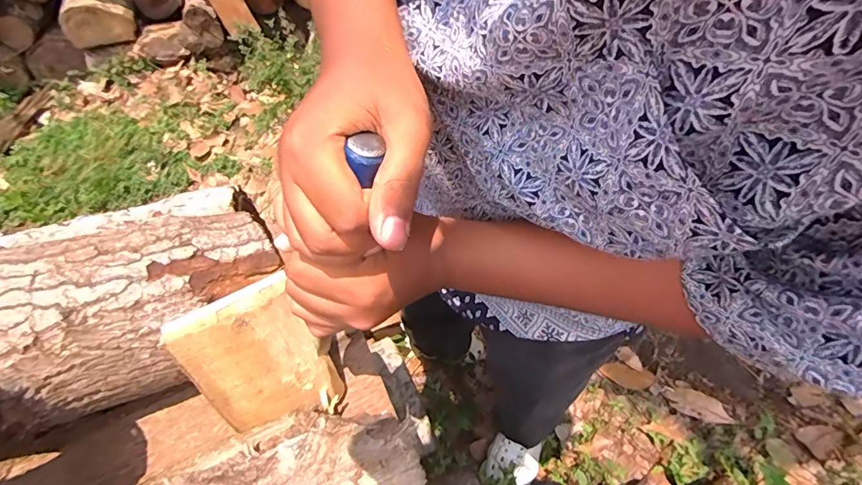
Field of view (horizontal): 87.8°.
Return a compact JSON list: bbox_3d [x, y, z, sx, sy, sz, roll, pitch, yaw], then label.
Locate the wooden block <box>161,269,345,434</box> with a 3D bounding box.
[{"bbox_3d":[-0.141,0.100,0.376,0.094,0.133,0.024,-25,38,-15],"label":"wooden block"}]

